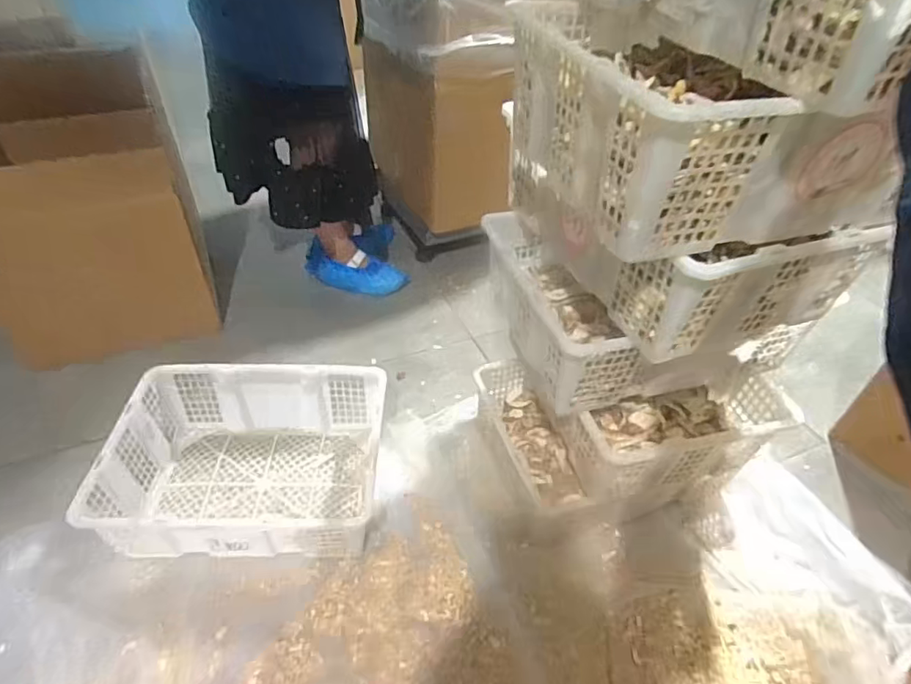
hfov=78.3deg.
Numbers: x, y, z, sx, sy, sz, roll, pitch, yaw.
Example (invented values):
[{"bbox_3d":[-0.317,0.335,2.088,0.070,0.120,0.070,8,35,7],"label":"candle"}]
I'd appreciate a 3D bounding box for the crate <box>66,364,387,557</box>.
[{"bbox_3d":[-0.385,0.212,1.060,0.473,0.166,0.341,7,43,1],"label":"crate"}]

